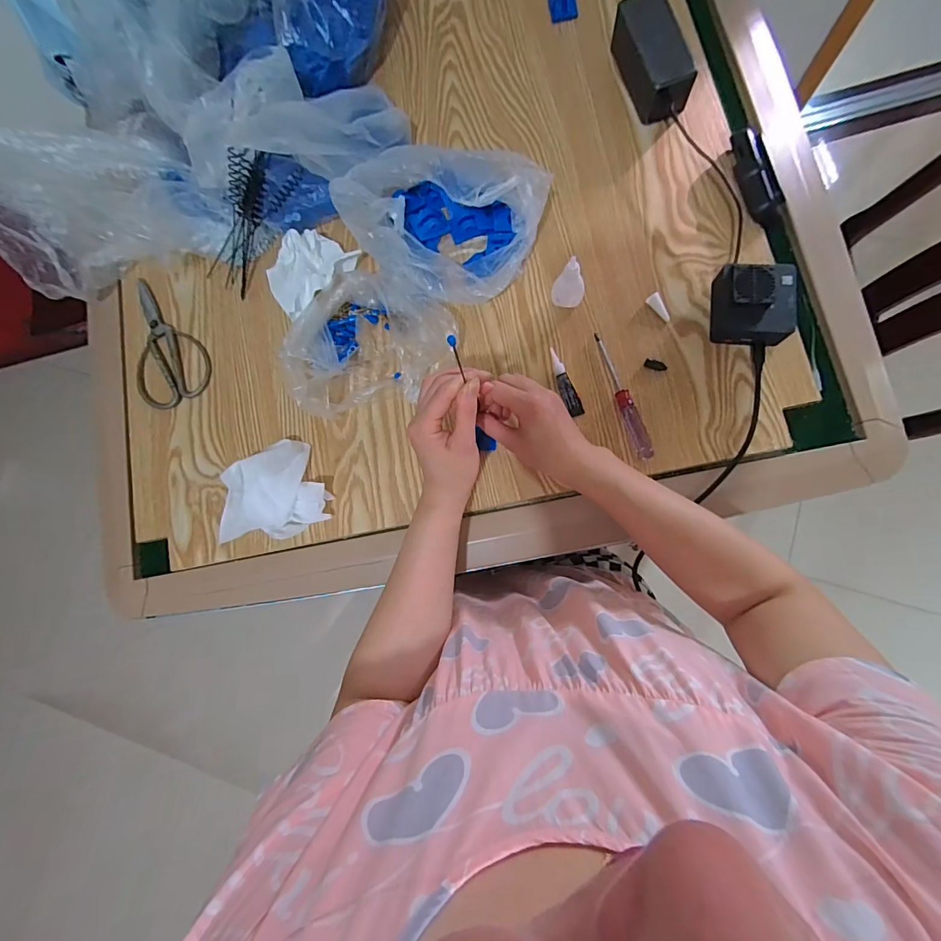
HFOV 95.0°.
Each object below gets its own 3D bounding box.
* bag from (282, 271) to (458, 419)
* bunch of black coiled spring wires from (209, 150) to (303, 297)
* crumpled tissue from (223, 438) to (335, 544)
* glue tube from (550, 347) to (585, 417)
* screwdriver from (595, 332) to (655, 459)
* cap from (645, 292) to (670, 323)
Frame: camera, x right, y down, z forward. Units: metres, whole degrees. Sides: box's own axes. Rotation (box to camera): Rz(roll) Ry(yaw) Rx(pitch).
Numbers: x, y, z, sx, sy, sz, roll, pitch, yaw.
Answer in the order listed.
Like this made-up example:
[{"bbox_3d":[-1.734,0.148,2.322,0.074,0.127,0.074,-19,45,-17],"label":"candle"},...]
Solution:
[{"bbox_3d":[-0.115,-0.151,0.485,0.183,0.074,0.135,-18,81,3],"label":"bag"},{"bbox_3d":[-0.273,-0.304,0.531,0.073,0.032,0.160,31,108,9],"label":"bunch of black coiled spring wires"},{"bbox_3d":[-0.224,0.025,0.485,0.109,0.053,0.104,-26,81,1],"label":"crumpled tissue"},{"bbox_3d":[0.105,-0.100,0.488,0.017,0.011,0.082,-23,81,2],"label":"glue tube"},{"bbox_3d":[0.167,-0.085,0.472,0.018,0.018,0.151,-20,81,2],"label":"screwdriver"},{"bbox_3d":[0.214,-0.183,0.487,0.012,0.009,0.035,-37,94,0],"label":"cap"}]

